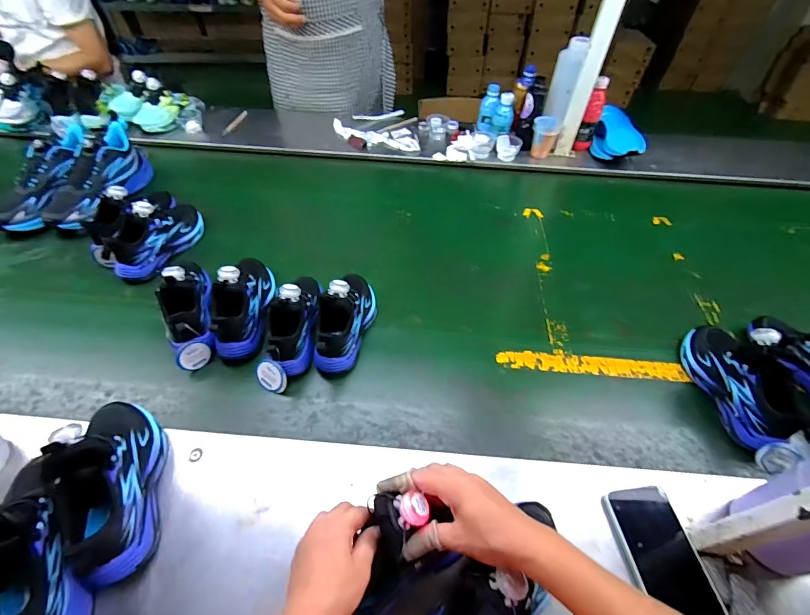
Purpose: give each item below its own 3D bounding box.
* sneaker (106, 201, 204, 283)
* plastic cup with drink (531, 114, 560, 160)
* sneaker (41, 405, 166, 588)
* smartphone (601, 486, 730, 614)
[{"bbox_3d":[-0.488,-0.149,0.769,0.079,0.103,0.204,17,50,11],"label":"sneaker"},{"bbox_3d":[0.369,-0.456,1.038,0.067,0.093,0.068,16,50,11],"label":"plastic cup with drink"},{"bbox_3d":[-0.337,0.186,0.439,0.080,0.121,0.207,-13,51,-14],"label":"sneaker"},{"bbox_3d":[0.291,0.283,0.443,0.081,0.014,0.147,-3,51,-2],"label":"smartphone"}]

